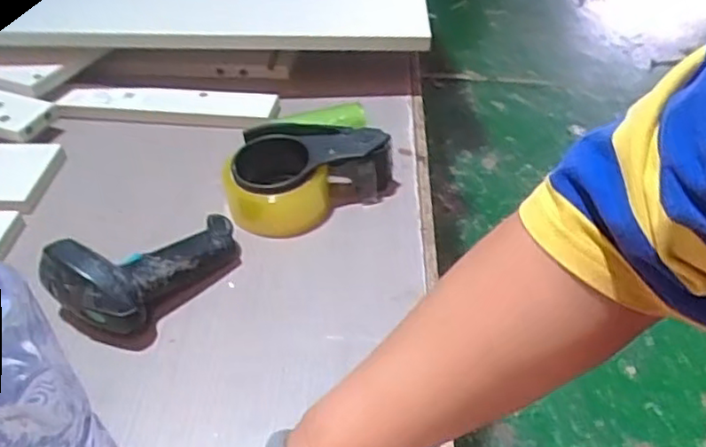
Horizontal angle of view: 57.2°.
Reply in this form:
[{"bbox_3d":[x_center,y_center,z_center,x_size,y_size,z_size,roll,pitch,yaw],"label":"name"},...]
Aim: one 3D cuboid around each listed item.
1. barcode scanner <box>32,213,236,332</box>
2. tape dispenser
[{"bbox_3d":[-0.174,0.028,0.555,0.088,0.066,0.152,24,47,25],"label":"barcode scanner"},{"bbox_3d":[-0.042,-0.046,0.635,0.160,0.061,0.105,2,42,3],"label":"tape dispenser"}]

